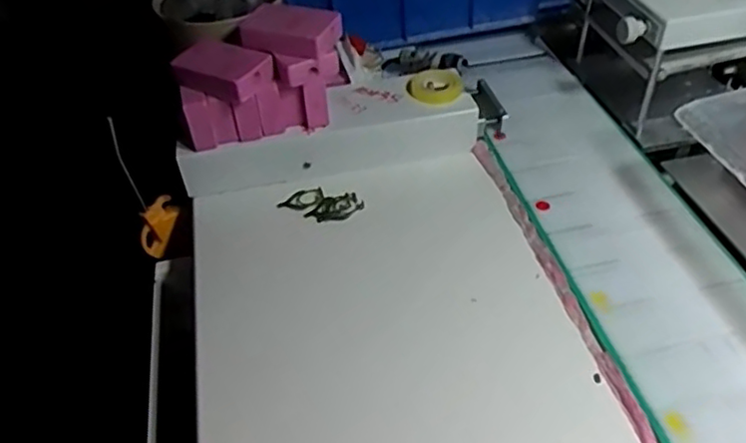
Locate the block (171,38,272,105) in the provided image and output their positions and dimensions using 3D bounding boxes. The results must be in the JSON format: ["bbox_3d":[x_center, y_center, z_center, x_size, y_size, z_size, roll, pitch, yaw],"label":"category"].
[{"bbox_3d":[-0.117,-0.120,0.508,0.070,0.024,0.046,22,50,25],"label":"block"}]

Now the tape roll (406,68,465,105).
[{"bbox_3d":[0.056,-0.122,0.578,0.049,0.015,0.049,-2,44,2],"label":"tape roll"}]

